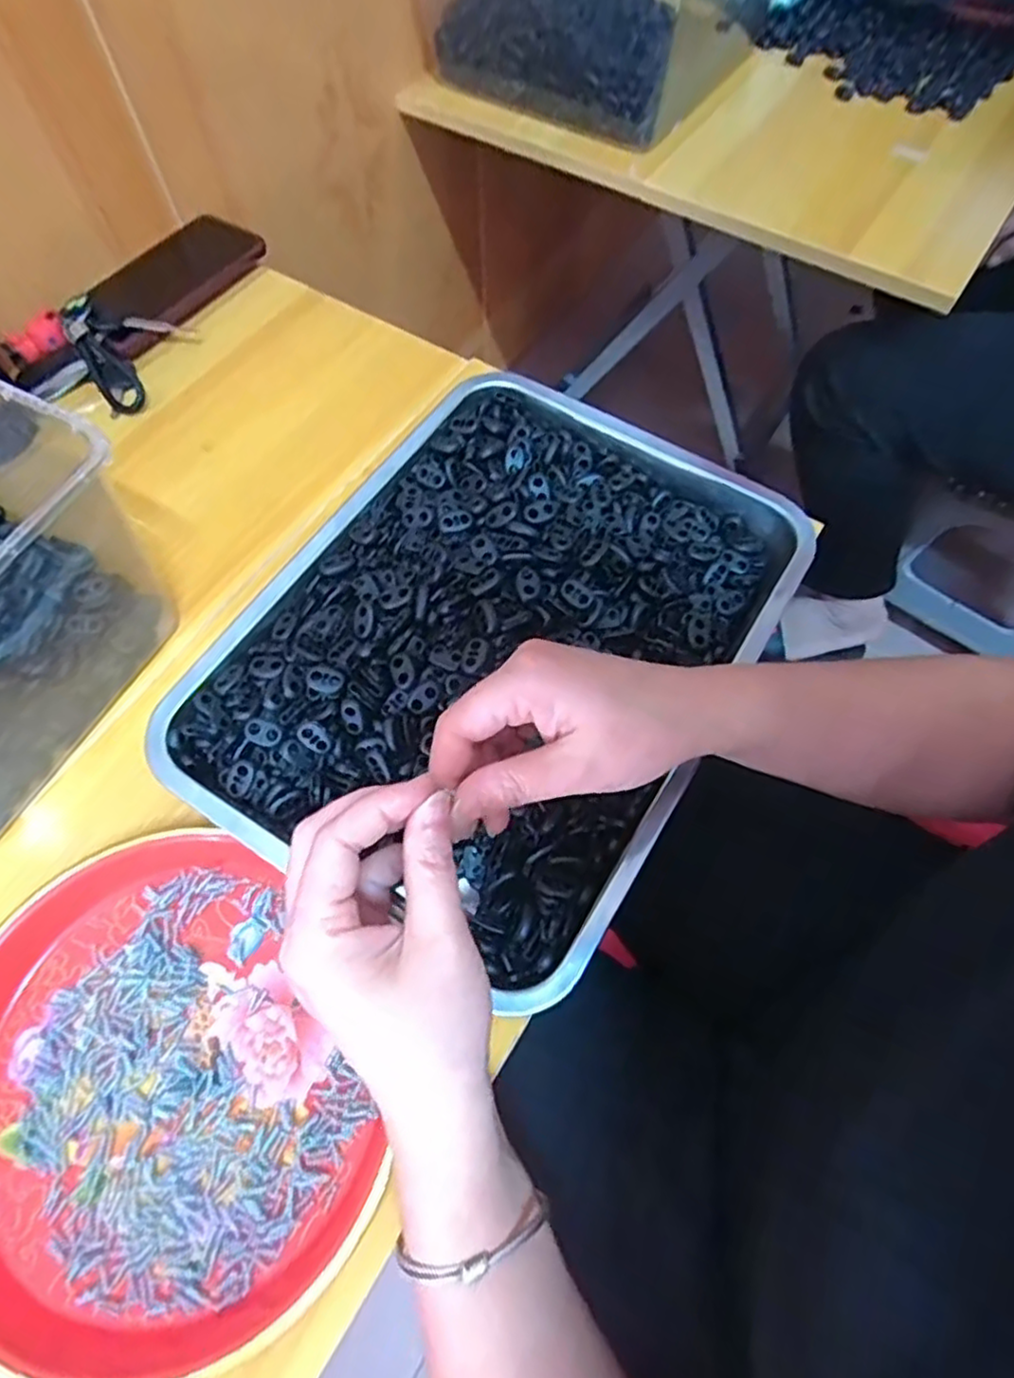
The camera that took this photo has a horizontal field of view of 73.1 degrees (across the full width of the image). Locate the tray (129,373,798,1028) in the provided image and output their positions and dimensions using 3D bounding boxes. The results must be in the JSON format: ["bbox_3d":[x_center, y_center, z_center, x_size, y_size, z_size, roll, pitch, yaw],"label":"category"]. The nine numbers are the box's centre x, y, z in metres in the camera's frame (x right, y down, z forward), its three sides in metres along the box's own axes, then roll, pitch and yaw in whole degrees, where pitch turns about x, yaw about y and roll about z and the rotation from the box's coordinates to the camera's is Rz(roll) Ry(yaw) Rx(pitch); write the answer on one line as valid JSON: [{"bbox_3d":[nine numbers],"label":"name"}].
[{"bbox_3d":[-0.003,-0.039,0.396,0.261,0.048,0.350,31,69,13],"label":"tray"}]

